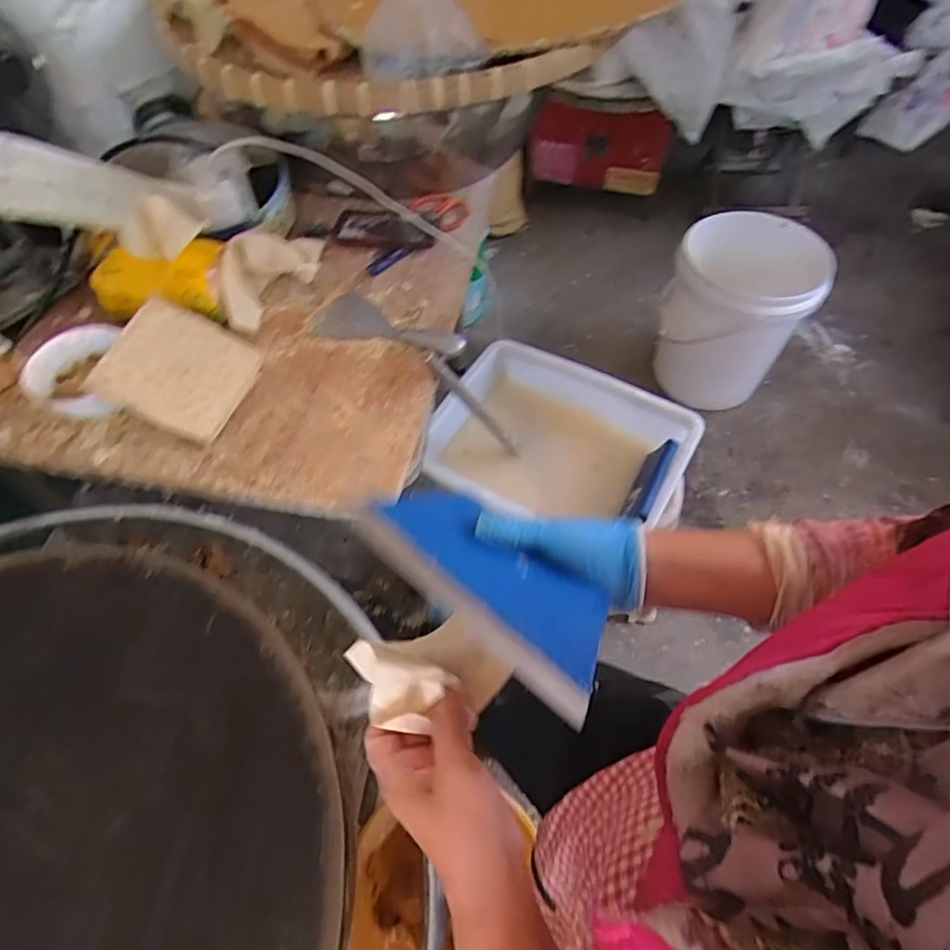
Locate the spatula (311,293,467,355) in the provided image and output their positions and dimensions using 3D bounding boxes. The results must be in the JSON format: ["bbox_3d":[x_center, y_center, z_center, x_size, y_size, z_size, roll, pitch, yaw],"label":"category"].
[{"bbox_3d":[-0.110,-0.209,0.755,0.216,0.032,0.096,14,58,10],"label":"spatula"}]

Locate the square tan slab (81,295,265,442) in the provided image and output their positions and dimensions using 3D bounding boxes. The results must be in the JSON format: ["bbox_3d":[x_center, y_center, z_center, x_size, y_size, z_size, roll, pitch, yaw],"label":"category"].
[{"bbox_3d":[-0.354,-0.128,0.677,0.153,0.018,0.164,29,51,-15],"label":"square tan slab"}]

